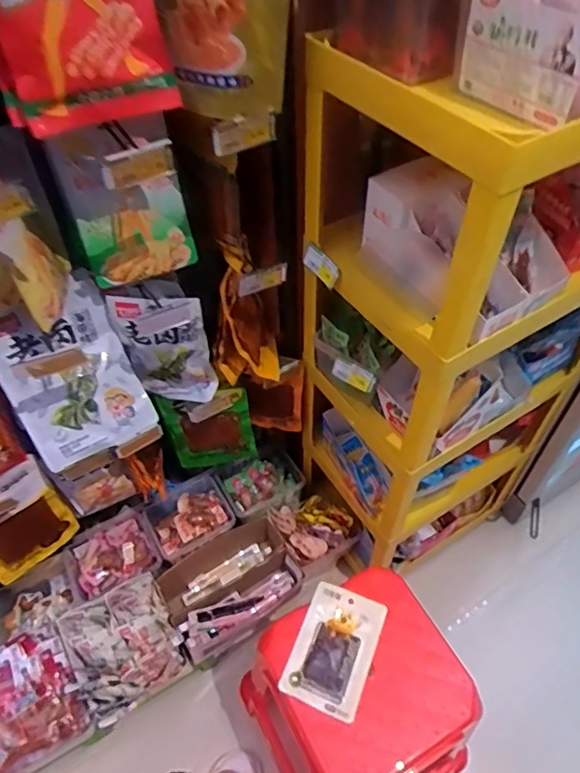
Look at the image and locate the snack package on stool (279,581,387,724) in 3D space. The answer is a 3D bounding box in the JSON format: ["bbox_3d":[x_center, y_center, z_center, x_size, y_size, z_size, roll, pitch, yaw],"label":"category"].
[{"bbox_3d":[0.078,0.448,0.914,0.131,0.012,0.192,17,53,15],"label":"snack package on stool"}]

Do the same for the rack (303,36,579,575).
[{"bbox_3d":[0.299,-0.068,1.076,0.460,1.085,0.361,-27,55,-20],"label":"rack"}]

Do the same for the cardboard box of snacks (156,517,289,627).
[{"bbox_3d":[-0.162,0.457,1.313,0.310,0.130,0.130,-28,55,-21],"label":"cardboard box of snacks"}]

